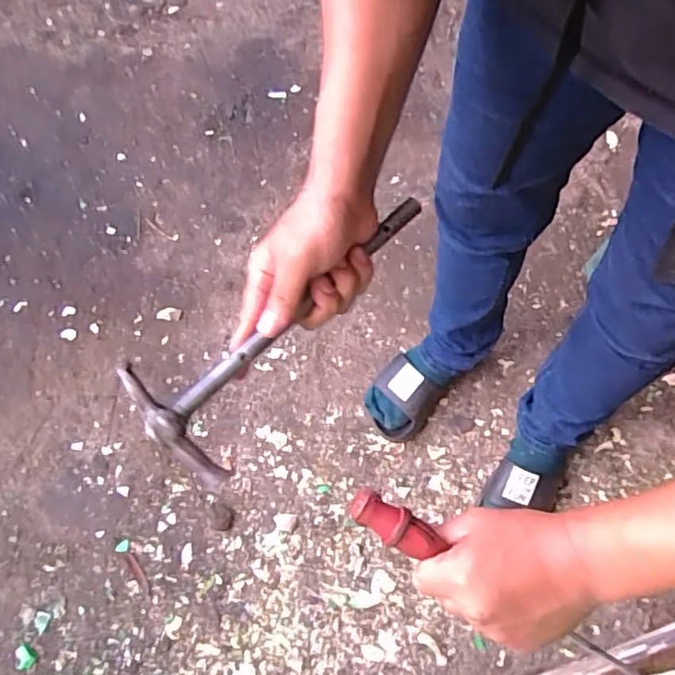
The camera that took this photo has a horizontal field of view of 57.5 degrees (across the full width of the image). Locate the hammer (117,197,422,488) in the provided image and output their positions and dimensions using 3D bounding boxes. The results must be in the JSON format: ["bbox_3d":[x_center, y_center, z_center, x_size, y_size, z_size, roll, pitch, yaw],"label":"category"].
[{"bbox_3d":[-0.029,-0.018,0.437,0.096,0.020,0.254,41,71,16],"label":"hammer"}]

